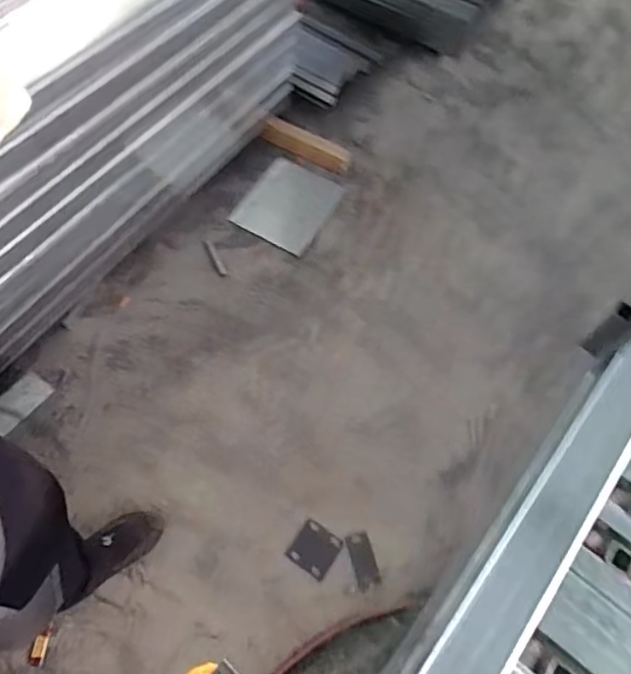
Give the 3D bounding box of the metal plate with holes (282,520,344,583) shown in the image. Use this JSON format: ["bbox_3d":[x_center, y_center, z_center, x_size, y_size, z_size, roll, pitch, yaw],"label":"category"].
[{"bbox_3d":[-0.001,0.474,1.253,0.100,0.006,0.097,31,65,13],"label":"metal plate with holes"}]

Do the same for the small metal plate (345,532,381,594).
[{"bbox_3d":[0.105,0.493,1.237,0.050,0.008,0.117,-12,63,-9],"label":"small metal plate"}]

